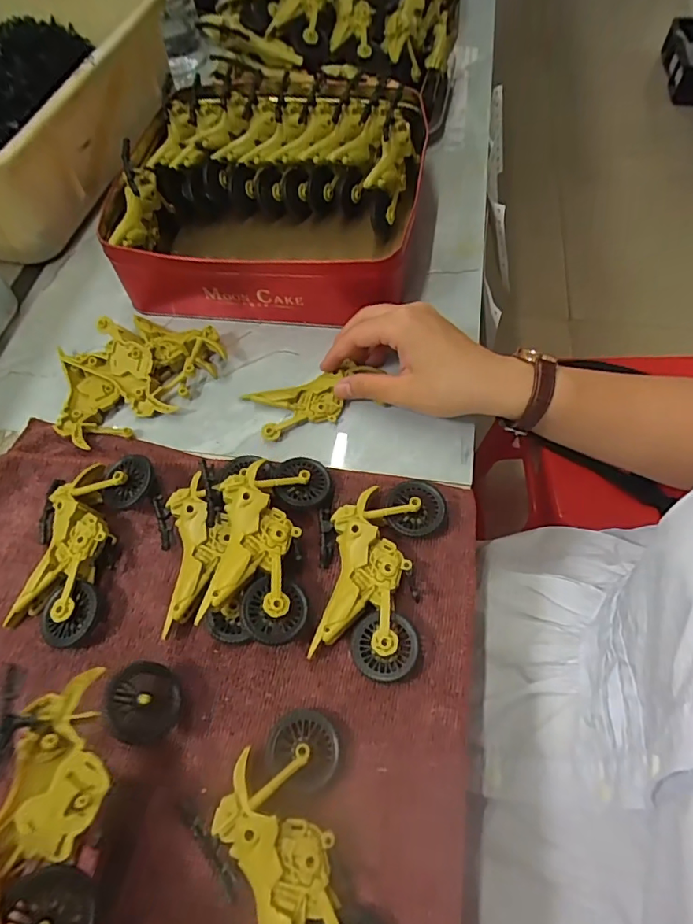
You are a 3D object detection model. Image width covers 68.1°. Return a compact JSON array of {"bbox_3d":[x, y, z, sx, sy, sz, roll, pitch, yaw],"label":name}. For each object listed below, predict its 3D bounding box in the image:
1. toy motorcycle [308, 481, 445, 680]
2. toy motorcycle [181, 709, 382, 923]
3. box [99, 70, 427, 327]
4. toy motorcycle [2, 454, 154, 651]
[{"bbox_3d":[0.019,0.062,0.304,0.061,0.022,0.114,12,62,9],"label":"toy motorcycle"},{"bbox_3d":[-0.024,0.187,0.236,0.074,0.022,0.114,-23,62,-11],"label":"toy motorcycle"},{"bbox_3d":[-0.066,-0.246,0.461,0.242,0.076,0.264,6,61,6],"label":"box"},{"bbox_3d":[-0.167,0.048,0.317,0.065,0.026,0.114,10,62,8],"label":"toy motorcycle"}]

